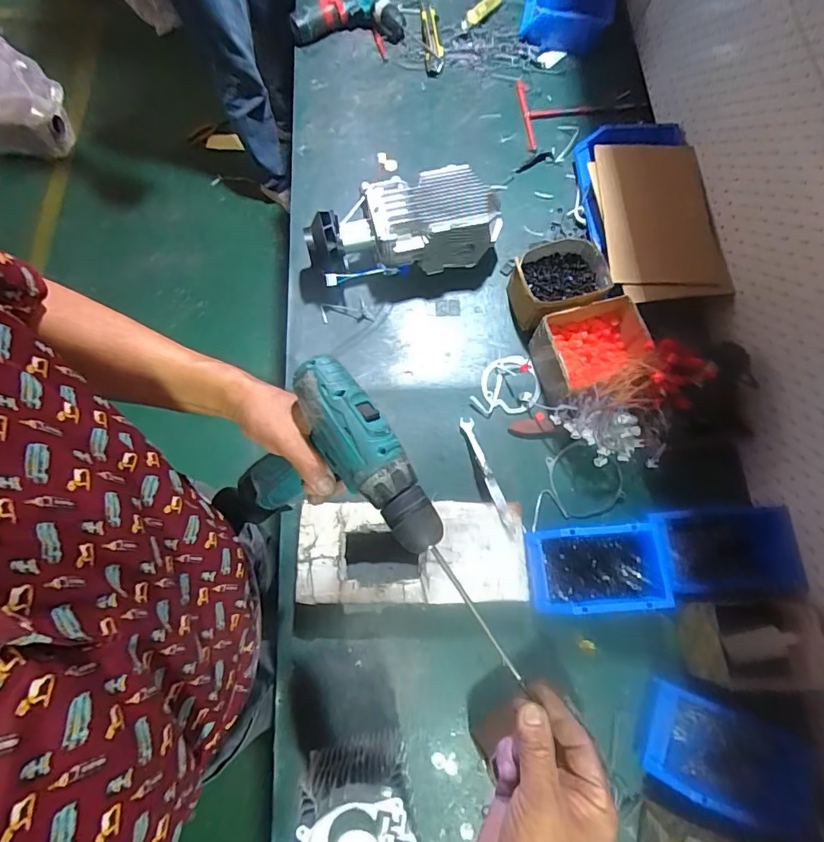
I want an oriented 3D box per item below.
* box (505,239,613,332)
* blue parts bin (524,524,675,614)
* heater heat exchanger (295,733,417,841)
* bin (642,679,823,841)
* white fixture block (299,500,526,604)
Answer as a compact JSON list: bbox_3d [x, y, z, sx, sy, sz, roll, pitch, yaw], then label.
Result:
[{"bbox_3d":[0.251,-0.239,0.822,0.160,0.090,0.134,-19,75,-6],"label":"box"},{"bbox_3d":[0.270,0.217,0.700,0.197,0.072,0.117,-3,74,-2],"label":"blue parts bin"},{"bbox_3d":[-0.060,0.456,0.535,0.111,0.170,0.115,-7,74,-3],"label":"heater heat exchanger"},{"bbox_3d":[0.425,0.453,0.626,0.218,0.070,0.132,20,74,5],"label":"bin"},{"bbox_3d":[0.001,0.197,0.711,0.326,0.062,0.137,0,74,-1],"label":"white fixture block"}]

